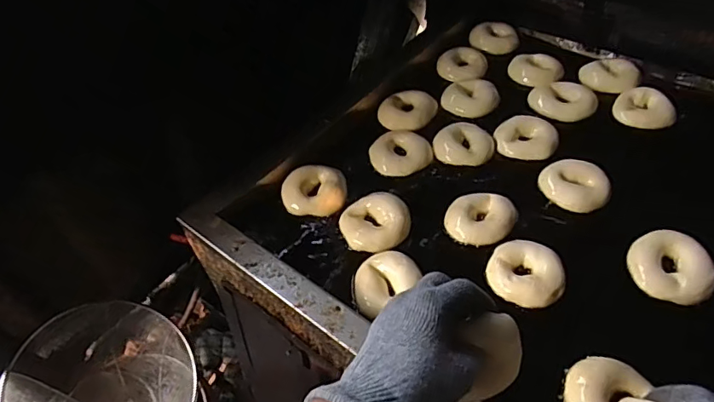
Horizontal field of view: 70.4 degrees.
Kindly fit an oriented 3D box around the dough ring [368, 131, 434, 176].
[{"bbox_3d":[0.072,-0.079,0.832,0.097,0.021,0.083,-27,53,-18],"label":"dough ring"}]

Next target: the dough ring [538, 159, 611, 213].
[{"bbox_3d":[0.324,-0.025,0.755,0.097,0.023,0.083,29,57,25],"label":"dough ring"}]

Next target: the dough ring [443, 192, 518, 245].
[{"bbox_3d":[0.177,0.026,0.731,0.095,0.020,0.085,-36,56,-24],"label":"dough ring"}]

